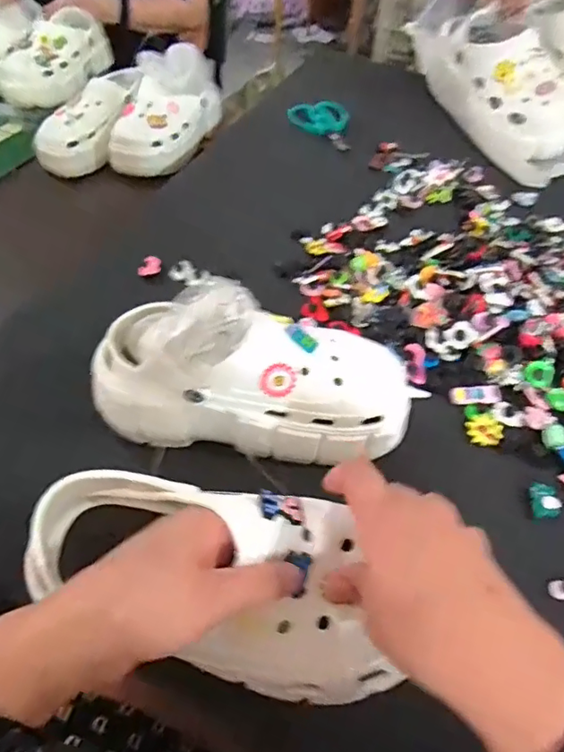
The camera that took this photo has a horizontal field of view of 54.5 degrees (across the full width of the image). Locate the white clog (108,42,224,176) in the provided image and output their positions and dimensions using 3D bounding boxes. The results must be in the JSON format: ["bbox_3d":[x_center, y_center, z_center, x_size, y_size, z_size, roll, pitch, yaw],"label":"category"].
[{"bbox_3d":[-0.198,-0.455,0.927,0.123,0.128,0.214,13,52,9],"label":"white clog"}]

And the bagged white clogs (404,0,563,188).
[{"bbox_3d":[0.353,-0.436,0.766,0.201,0.164,0.298,-20,54,-16],"label":"bagged white clogs"}]

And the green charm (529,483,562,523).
[{"bbox_3d":[0.210,0.102,0.436,0.024,0.010,0.030,5,51,3],"label":"green charm"}]

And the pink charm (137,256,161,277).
[{"bbox_3d":[-0.147,-0.123,0.610,0.025,0.009,0.025,-4,52,-4],"label":"pink charm"}]

